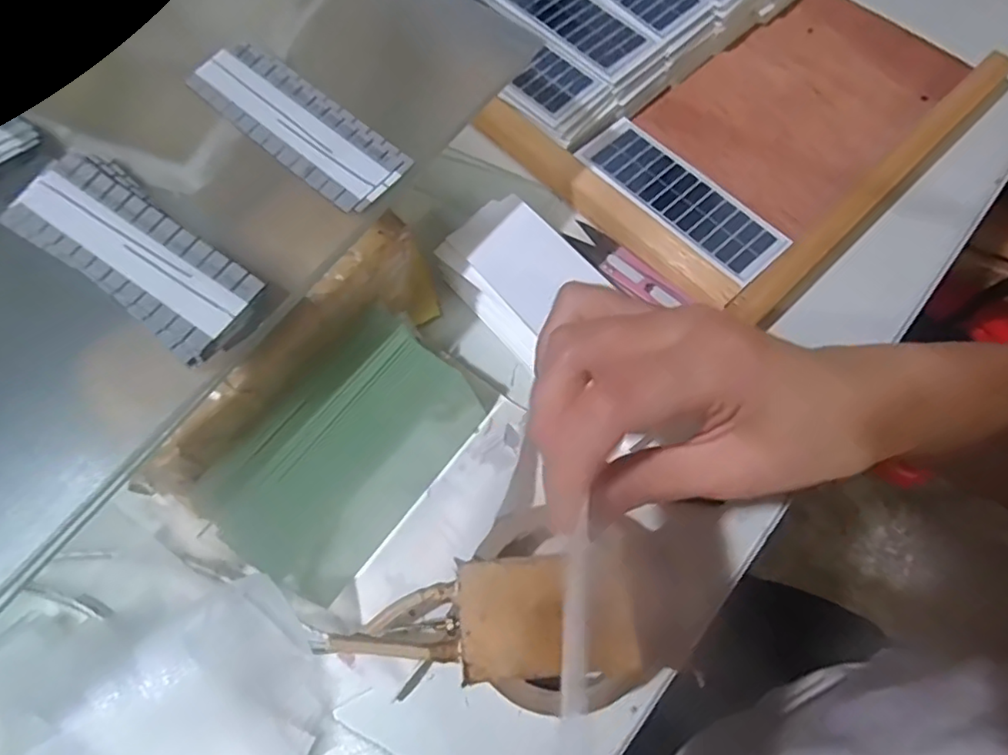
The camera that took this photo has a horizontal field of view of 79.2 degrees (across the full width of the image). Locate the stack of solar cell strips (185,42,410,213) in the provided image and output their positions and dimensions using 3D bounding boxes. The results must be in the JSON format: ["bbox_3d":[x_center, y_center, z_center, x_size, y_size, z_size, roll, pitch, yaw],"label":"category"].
[{"bbox_3d":[-0.104,-0.127,0.303,0.122,0.008,0.042,38,73,16],"label":"stack of solar cell strips"}]

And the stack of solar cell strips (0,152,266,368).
[{"bbox_3d":[-0.162,-0.057,0.268,0.123,0.011,0.047,34,72,14],"label":"stack of solar cell strips"}]

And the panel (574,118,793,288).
[{"bbox_3d":[0.115,-0.118,0.399,0.053,0.007,0.144,-39,72,-18],"label":"panel"}]

